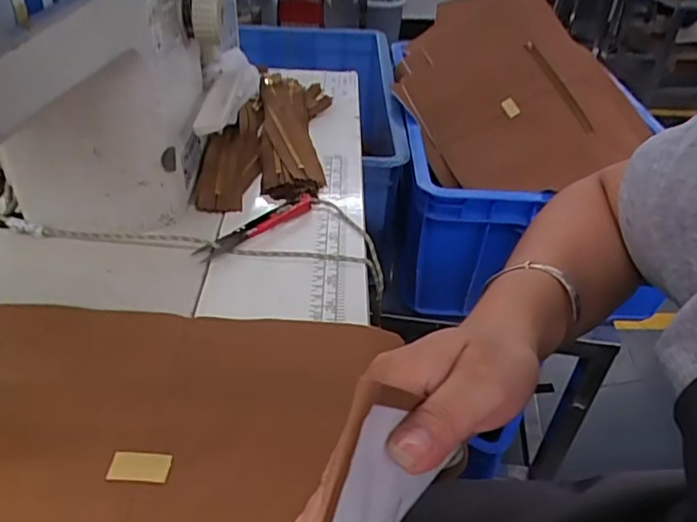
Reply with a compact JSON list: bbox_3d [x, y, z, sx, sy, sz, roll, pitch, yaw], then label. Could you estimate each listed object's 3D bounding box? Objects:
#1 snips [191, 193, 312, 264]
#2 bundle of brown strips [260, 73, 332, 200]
[{"bbox_3d":[-0.069,-0.027,0.430,0.024,0.010,0.112,34,46,30],"label":"snips"},{"bbox_3d":[-0.051,-0.130,0.552,0.069,0.024,0.231,-1,39,-9],"label":"bundle of brown strips"}]

